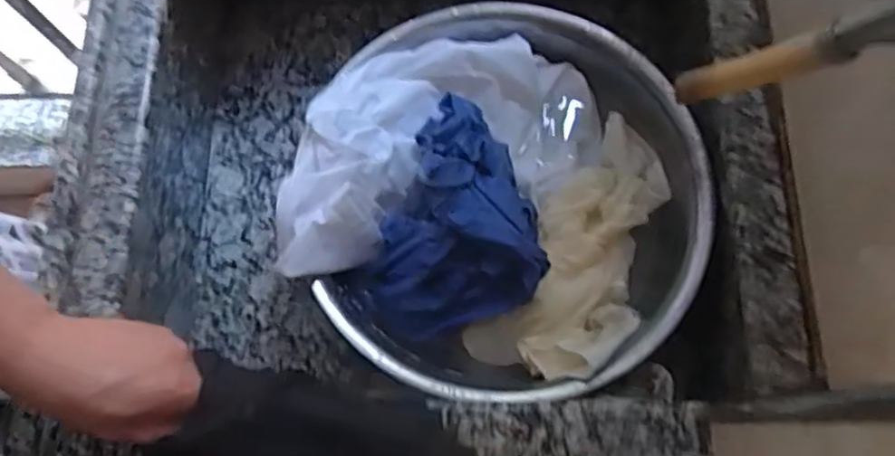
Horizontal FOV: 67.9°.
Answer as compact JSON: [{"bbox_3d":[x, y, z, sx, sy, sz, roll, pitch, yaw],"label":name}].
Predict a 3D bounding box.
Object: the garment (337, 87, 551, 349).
[{"bbox_3d":[0.013,0.002,0.581,0.157,0.087,0.204,32,76,9],"label":"garment"}]

